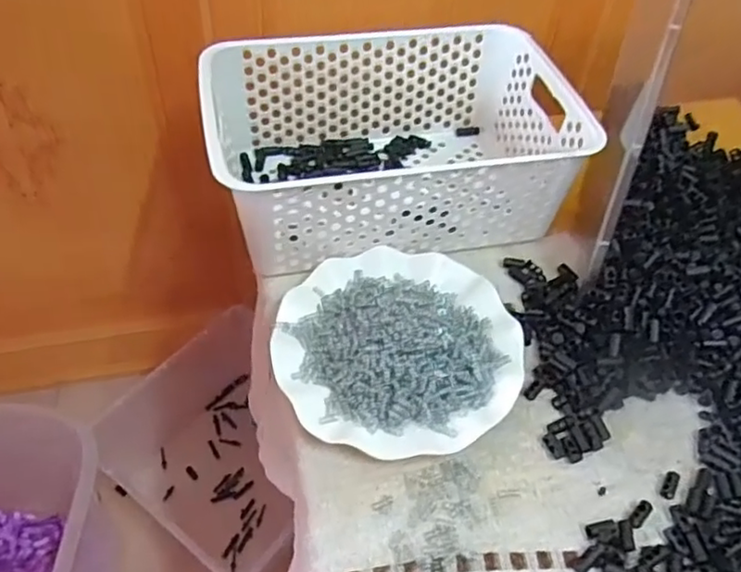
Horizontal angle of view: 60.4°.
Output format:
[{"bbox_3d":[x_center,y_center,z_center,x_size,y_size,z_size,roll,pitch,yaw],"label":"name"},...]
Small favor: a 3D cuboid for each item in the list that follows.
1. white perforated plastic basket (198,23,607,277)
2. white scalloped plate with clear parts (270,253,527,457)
[{"bbox_3d":[0.015,-0.128,0.578,0.303,0.113,0.200,-7,50,-11],"label":"white perforated plastic basket"},{"bbox_3d":[0.021,0.037,0.478,0.178,0.051,0.177,2,49,-3],"label":"white scalloped plate with clear parts"}]

